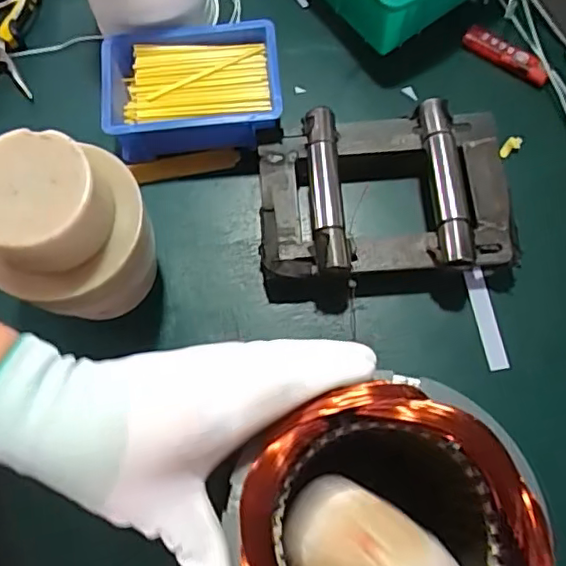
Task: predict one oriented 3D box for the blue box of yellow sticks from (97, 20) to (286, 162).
[{"bbox_3d":[-0.076,-0.157,0.502,0.146,0.052,0.102,-5,73,-1],"label":"blue box of yellow sticks"}]

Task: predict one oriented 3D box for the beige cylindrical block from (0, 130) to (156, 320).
[{"bbox_3d":[-0.146,-0.028,0.418,0.112,0.149,0.091,-19,73,-5],"label":"beige cylindrical block"}]

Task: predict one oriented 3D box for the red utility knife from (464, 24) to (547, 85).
[{"bbox_3d":[0.199,-0.203,0.530,0.082,0.018,0.019,34,76,11],"label":"red utility knife"}]

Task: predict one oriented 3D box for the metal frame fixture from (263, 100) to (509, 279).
[{"bbox_3d":[0.081,-0.070,0.474,0.196,0.053,0.133,-2,73,1],"label":"metal frame fixture"}]

